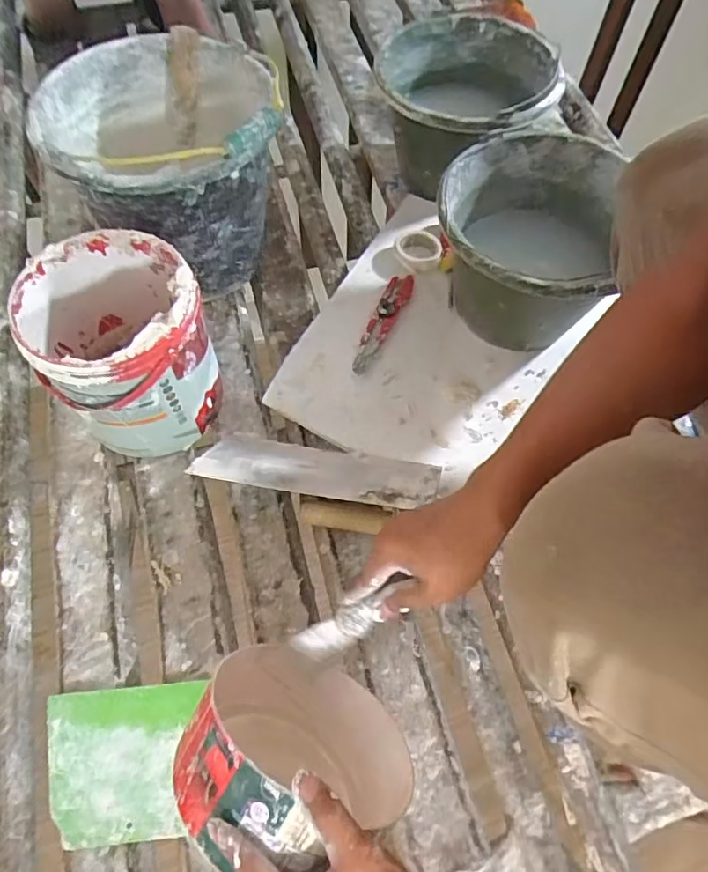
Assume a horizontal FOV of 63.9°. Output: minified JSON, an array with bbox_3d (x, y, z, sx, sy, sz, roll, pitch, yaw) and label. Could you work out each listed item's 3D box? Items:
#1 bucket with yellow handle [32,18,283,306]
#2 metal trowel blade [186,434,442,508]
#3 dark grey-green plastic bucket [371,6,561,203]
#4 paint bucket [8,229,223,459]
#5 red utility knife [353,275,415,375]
[{"bbox_3d":[-0.218,-0.326,0.717,0.252,0.236,0.245,1,62,-1],"label":"bucket with yellow handle"},{"bbox_3d":[-0.039,0.037,0.633,0.262,0.007,0.112,8,23,9],"label":"metal trowel blade"},{"bbox_3d":[0.159,-0.463,0.819,0.235,0.157,0.216,1,62,-1],"label":"dark grey-green plastic bucket"},{"bbox_3d":[-0.248,-0.098,0.638,0.170,0.191,0.174,1,62,-1],"label":"paint bucket"},{"bbox_3d":[0.041,-0.154,0.755,0.032,0.013,0.176,20,63,9],"label":"red utility knife"}]

